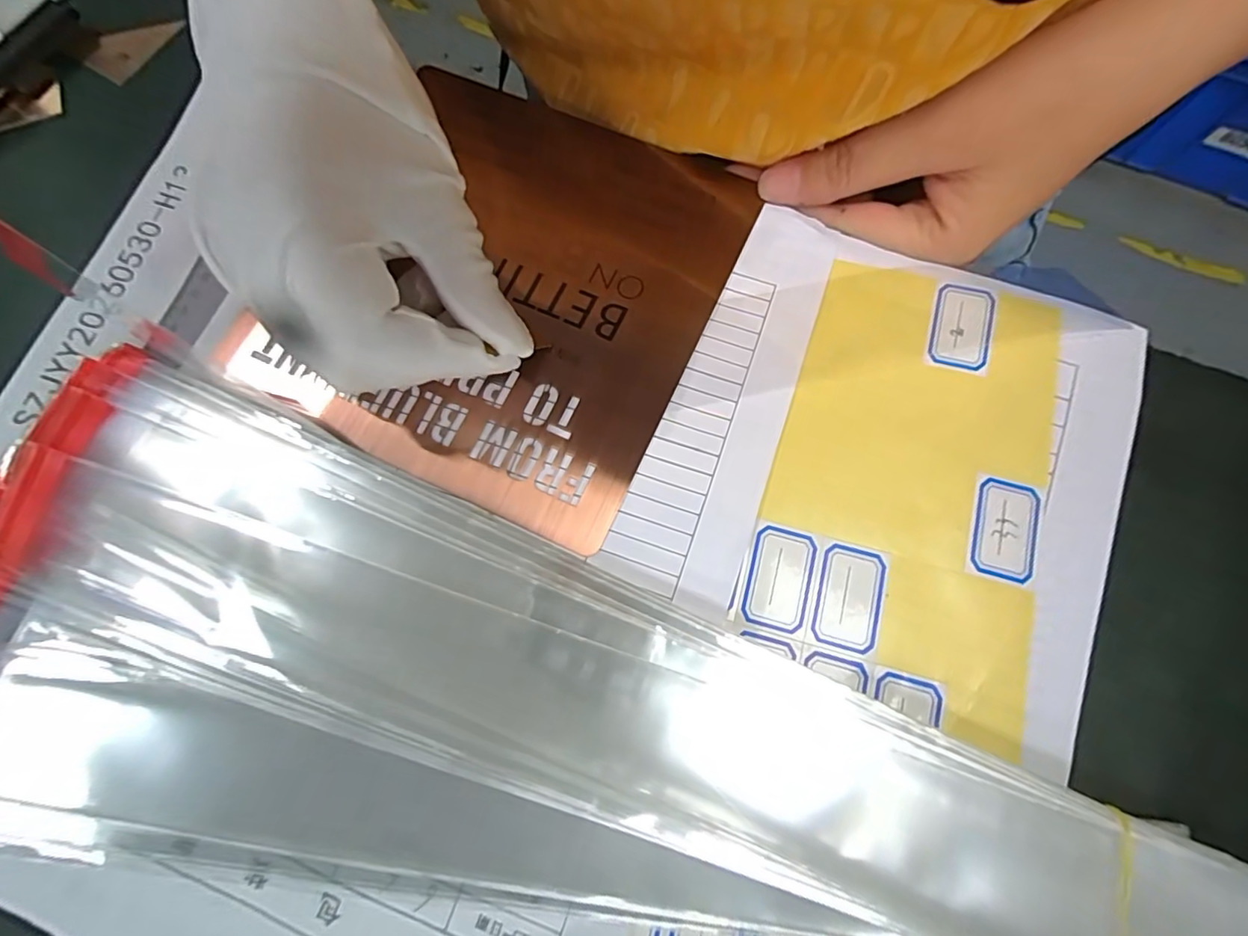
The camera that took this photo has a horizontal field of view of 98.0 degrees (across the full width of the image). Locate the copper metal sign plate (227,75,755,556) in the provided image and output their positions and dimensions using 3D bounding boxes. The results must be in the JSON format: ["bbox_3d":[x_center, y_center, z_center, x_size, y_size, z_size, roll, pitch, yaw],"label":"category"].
[{"bbox_3d":[-0.043,-0.071,0.203,0.147,0.009,0.161,24,77,8],"label":"copper metal sign plate"}]

